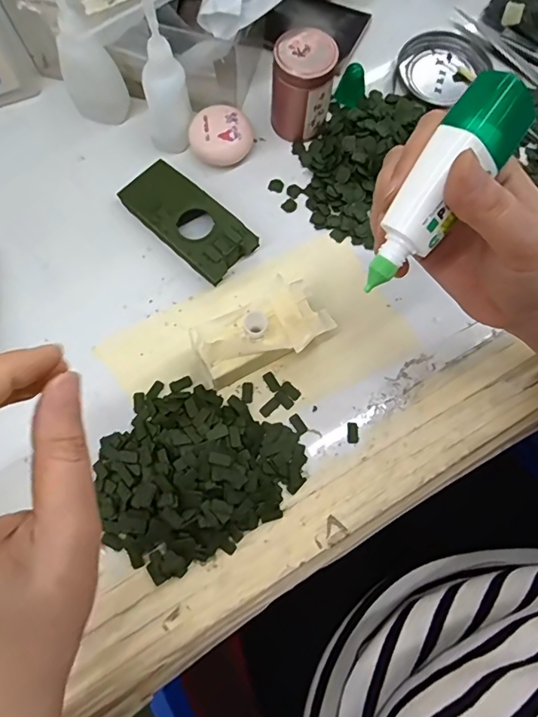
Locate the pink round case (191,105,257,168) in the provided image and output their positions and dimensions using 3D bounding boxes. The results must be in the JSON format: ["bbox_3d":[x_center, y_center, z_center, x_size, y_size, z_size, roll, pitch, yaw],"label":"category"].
[{"bbox_3d":[-0.037,-0.171,0.373,0.048,0.026,0.038,1,72,0],"label":"pink round case"}]

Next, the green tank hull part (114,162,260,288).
[{"bbox_3d":[-0.061,-0.103,0.355,0.104,0.022,0.046,42,76,12],"label":"green tank hull part"}]

